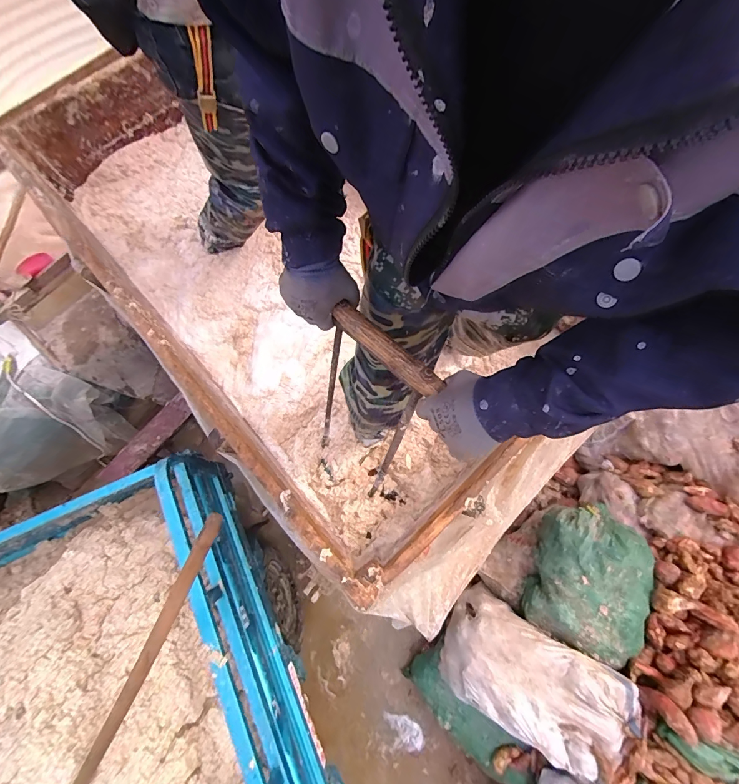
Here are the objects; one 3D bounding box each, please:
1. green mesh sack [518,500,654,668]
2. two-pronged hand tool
[{"bbox_3d":[0.911,0.748,1.490,0.412,0.225,0.564,20,76,6],"label":"green mesh sack"},{"bbox_3d":[-0.011,0.069,0.738,0.038,0.590,0.212,-36,77,-23],"label":"two-pronged hand tool"}]

